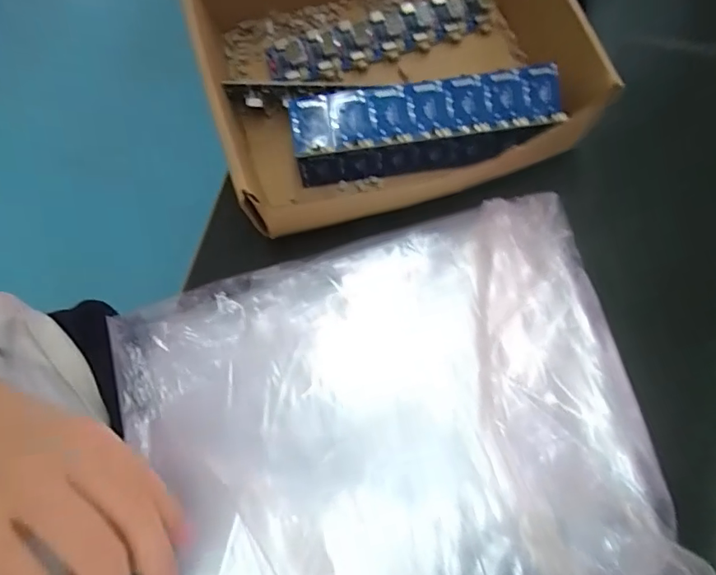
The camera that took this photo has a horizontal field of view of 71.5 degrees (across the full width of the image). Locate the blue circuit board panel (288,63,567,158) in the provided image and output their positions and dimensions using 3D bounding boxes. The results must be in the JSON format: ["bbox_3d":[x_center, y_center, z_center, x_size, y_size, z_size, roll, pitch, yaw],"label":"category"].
[{"bbox_3d":[0.037,-0.096,0.270,0.145,0.008,0.034,-8,90,0],"label":"blue circuit board panel"}]

